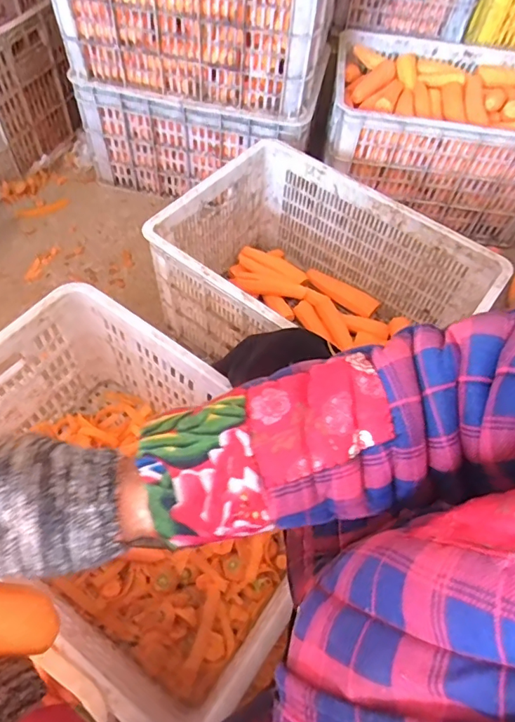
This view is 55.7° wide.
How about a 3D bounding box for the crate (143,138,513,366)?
[{"bbox_3d":[0.102,-0.122,0.915,0.506,0.267,0.349,35,62,17],"label":"crate"}]

